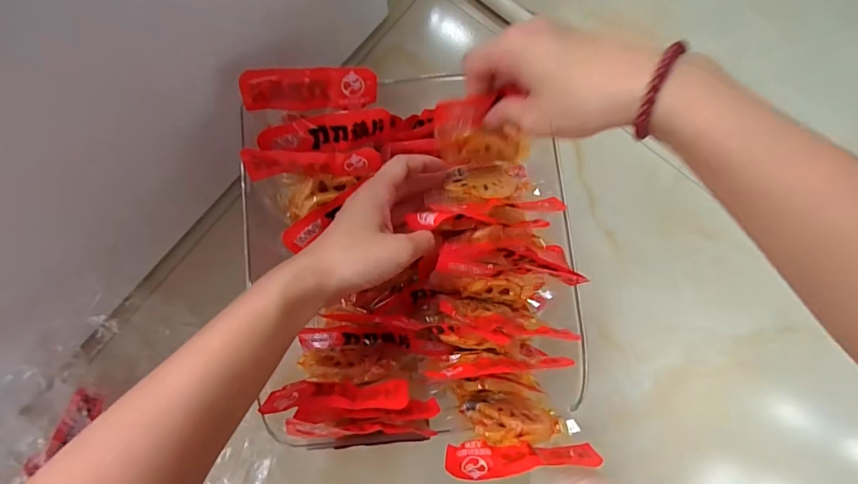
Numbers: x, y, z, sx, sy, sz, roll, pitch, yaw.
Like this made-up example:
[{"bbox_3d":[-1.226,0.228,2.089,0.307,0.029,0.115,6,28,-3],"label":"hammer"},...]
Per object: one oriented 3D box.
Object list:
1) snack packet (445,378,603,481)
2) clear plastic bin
[{"bbox_3d":[0.064,0.138,0.334,0.098,0.099,0.015,-4,104,1],"label":"snack packet"},{"bbox_3d":[-0.020,0.002,0.352,0.238,0.115,0.257,-2,81,0],"label":"clear plastic bin"}]

